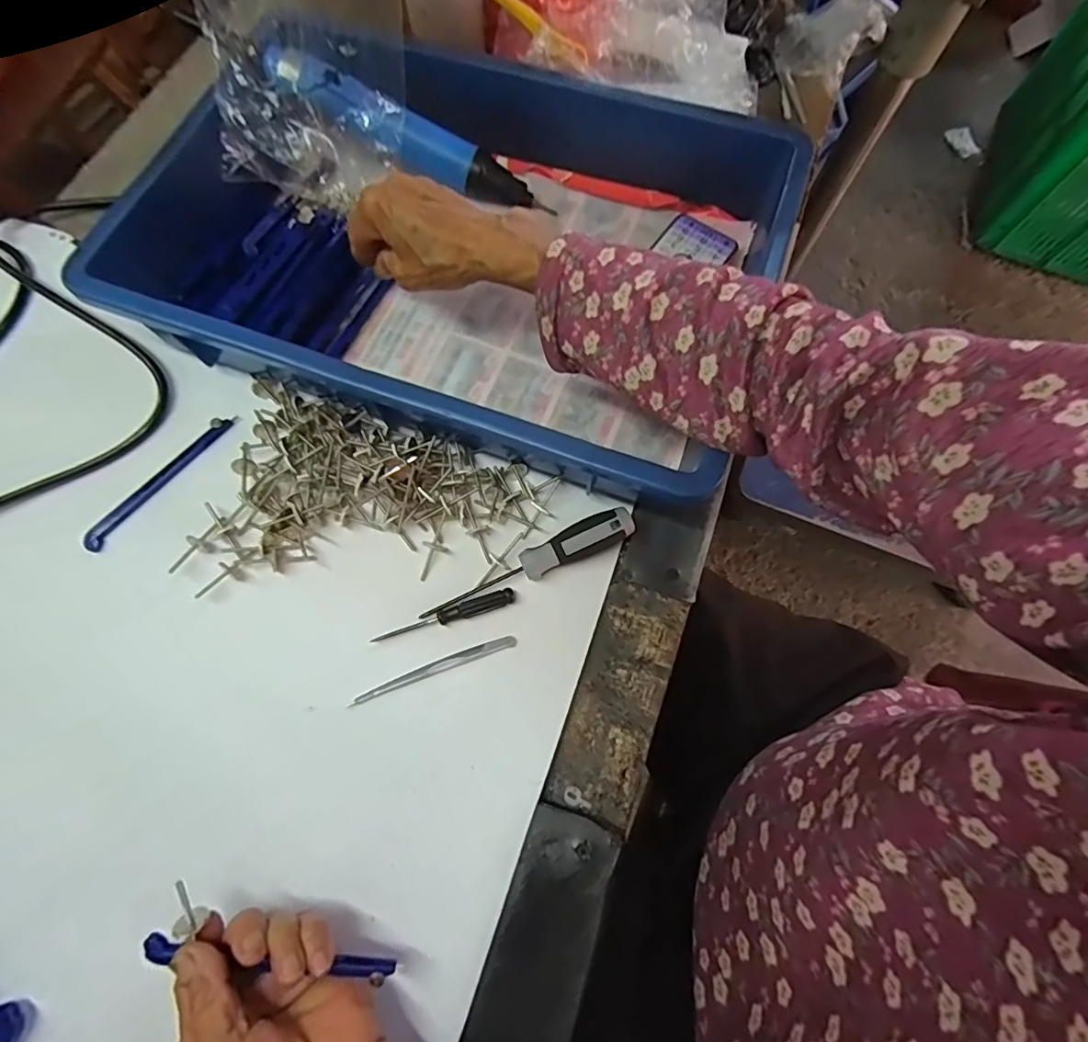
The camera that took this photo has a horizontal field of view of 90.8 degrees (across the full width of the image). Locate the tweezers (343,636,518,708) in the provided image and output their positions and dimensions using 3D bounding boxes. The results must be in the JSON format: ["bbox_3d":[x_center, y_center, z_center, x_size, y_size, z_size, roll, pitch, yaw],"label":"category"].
[{"bbox_3d":[-0.068,0.092,0.333,0.105,0.004,0.009,-20,74,-6],"label":"tweezers"}]

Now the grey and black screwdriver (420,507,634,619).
[{"bbox_3d":[-0.009,0.031,0.345,0.142,0.021,0.022,-26,75,-8],"label":"grey and black screwdriver"}]

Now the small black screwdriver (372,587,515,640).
[{"bbox_3d":[-0.063,0.061,0.342,0.091,0.006,0.010,-18,74,-5],"label":"small black screwdriver"}]

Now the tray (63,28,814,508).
[{"bbox_3d":[-0.059,-0.201,0.383,0.415,0.069,0.293,19,74,6],"label":"tray"}]

